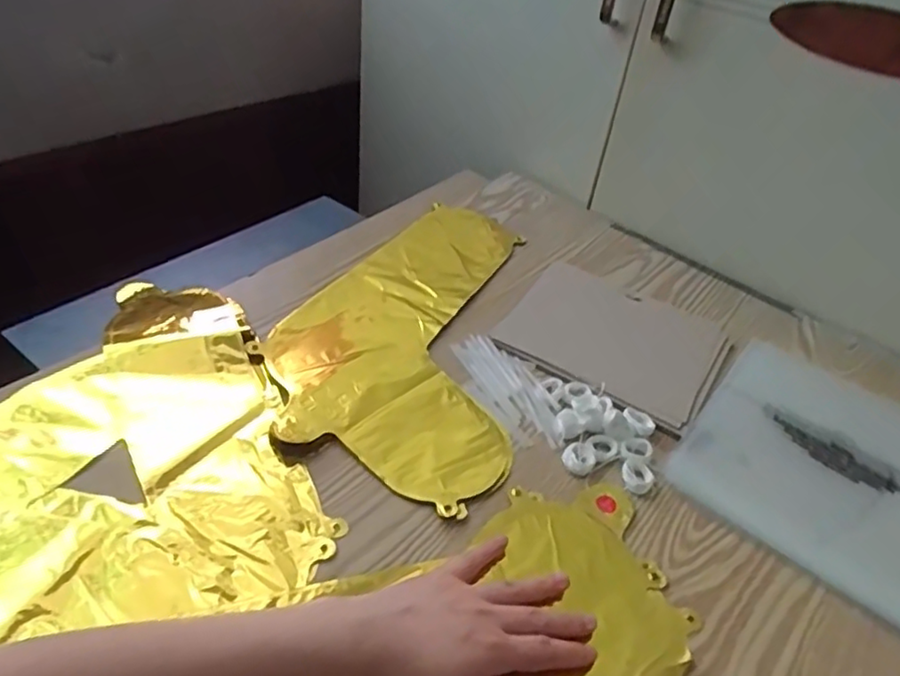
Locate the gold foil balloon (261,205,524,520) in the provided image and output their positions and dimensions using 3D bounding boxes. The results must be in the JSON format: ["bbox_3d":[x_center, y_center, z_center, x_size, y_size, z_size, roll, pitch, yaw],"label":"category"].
[{"bbox_3d":[-0.026,-0.025,0.627,0.217,0.011,0.409,14,40,8],"label":"gold foil balloon"}]

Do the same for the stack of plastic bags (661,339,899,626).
[{"bbox_3d":[0.316,0.103,0.527,0.206,0.018,0.217,31,45,26],"label":"stack of plastic bags"}]

